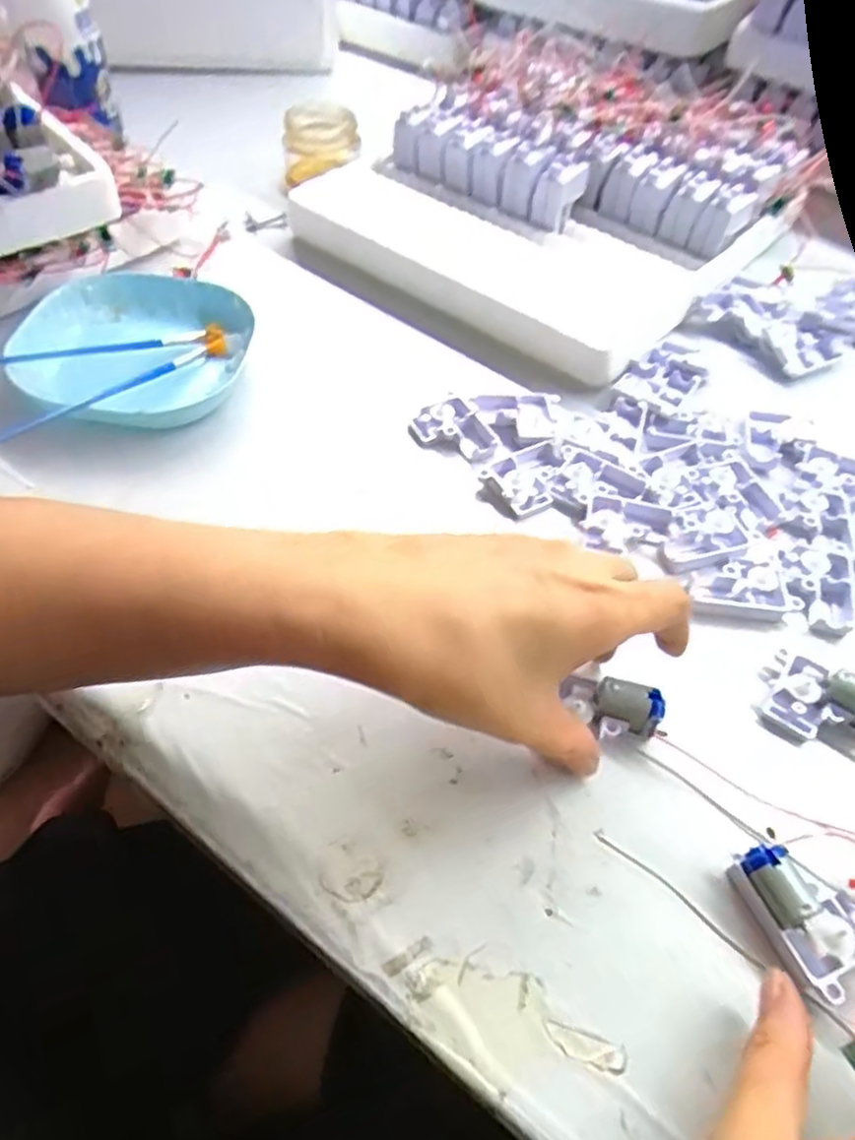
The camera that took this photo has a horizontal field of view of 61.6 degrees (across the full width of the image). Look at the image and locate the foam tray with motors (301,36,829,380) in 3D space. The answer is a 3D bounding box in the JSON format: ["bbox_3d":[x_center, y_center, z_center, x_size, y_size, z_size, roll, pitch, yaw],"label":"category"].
[{"bbox_3d":[0.086,-0.284,0.546,0.289,0.086,0.326,35,60,21],"label":"foam tray with motors"}]

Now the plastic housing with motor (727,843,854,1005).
[{"bbox_3d":[0.139,0.124,0.262,0.033,0.019,0.050,-20,57,-16],"label":"plastic housing with motor"}]

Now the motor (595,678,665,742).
[{"bbox_3d":[0.086,0.059,0.306,0.029,0.016,0.016,12,54,7],"label":"motor"}]

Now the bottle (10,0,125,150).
[{"bbox_3d":[-0.299,-0.433,0.586,0.061,0.144,0.059,-20,23,-16],"label":"bottle"}]

